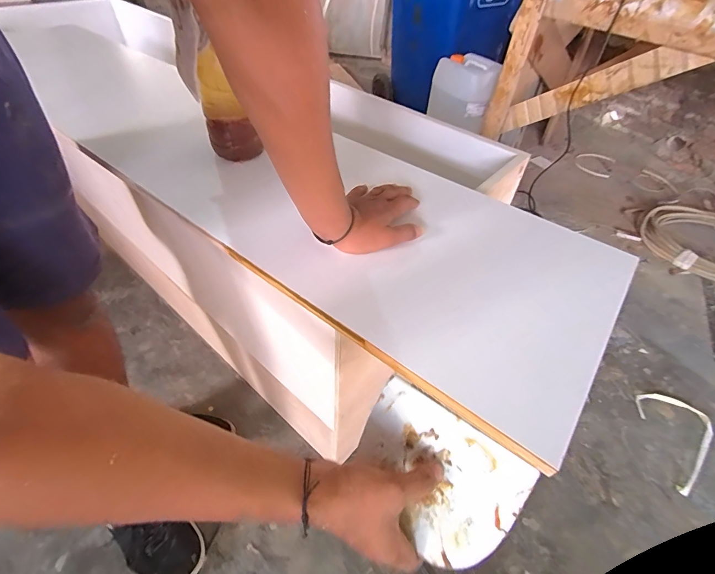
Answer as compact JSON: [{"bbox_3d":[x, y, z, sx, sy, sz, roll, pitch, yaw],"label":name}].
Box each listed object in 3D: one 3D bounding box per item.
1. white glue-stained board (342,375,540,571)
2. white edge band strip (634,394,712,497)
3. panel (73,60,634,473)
[{"bbox_3d":[0.065,0.171,0.334,0.148,0.005,0.114,31,90,24],"label":"white glue-stained board"},{"bbox_3d":[0.825,0.387,0.912,0.159,0.021,0.255,7,47,2],"label":"white edge band strip"},{"bbox_3d":[-0.073,-0.138,0.523,0.805,0.030,0.316,32,52,20],"label":"panel"}]

